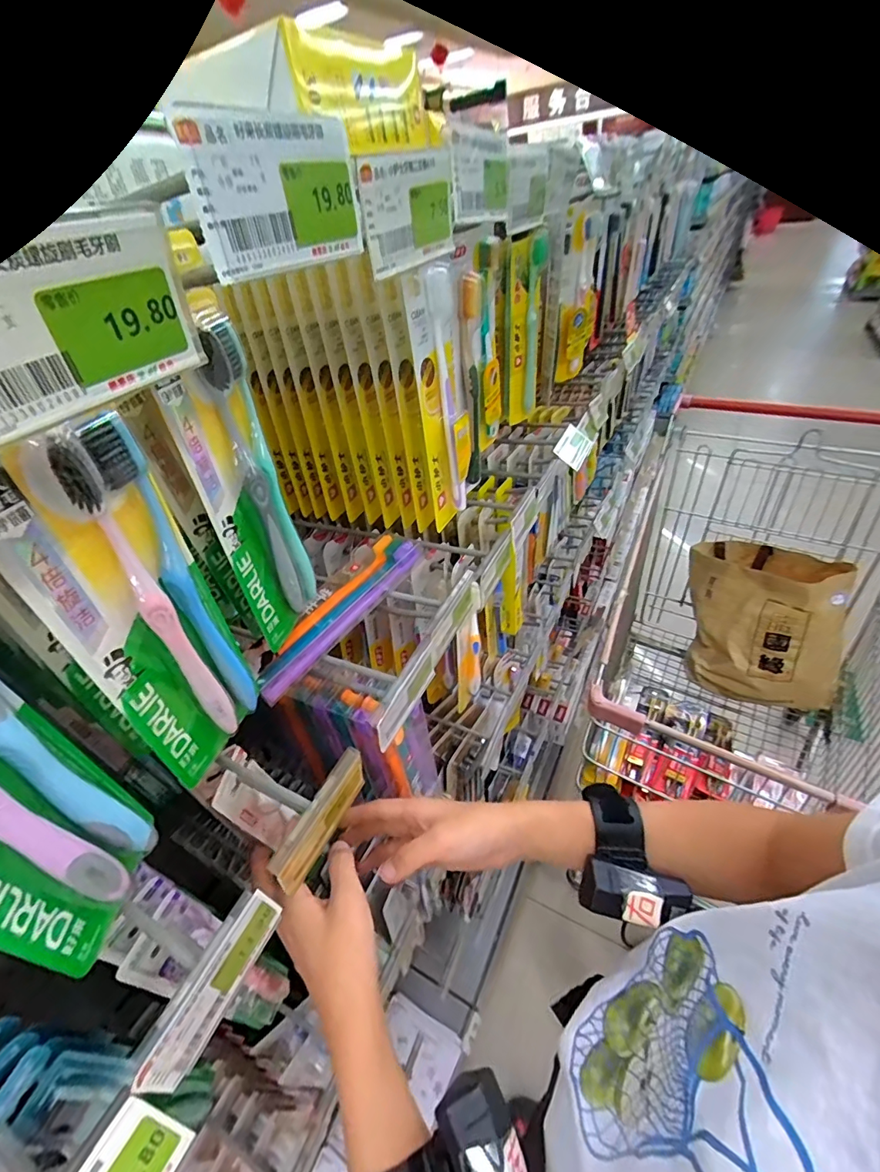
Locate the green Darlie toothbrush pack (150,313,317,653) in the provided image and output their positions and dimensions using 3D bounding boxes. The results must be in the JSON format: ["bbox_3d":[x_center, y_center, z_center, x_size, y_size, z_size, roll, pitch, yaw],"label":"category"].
[{"bbox_3d":[-0.110,-0.045,0.276,0.018,0.176,0.061,3,41,12],"label":"green Darlie toothbrush pack"}]

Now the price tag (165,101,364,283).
[{"bbox_3d":[-0.052,-0.135,0.160,0.004,0.039,0.076,15,45,25],"label":"price tag"}]

